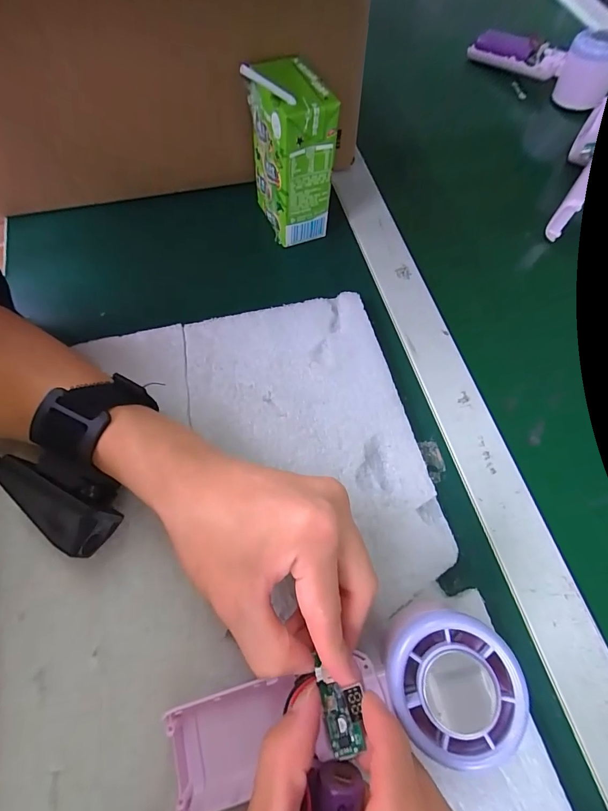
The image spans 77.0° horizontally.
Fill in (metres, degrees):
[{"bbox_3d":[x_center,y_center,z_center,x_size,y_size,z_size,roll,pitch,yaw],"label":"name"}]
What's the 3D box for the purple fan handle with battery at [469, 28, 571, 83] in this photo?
[{"bbox_3d":[0.261,-0.430,0.469,0.110,0.028,0.029,25,68,11],"label":"purple fan handle with battery"}]

